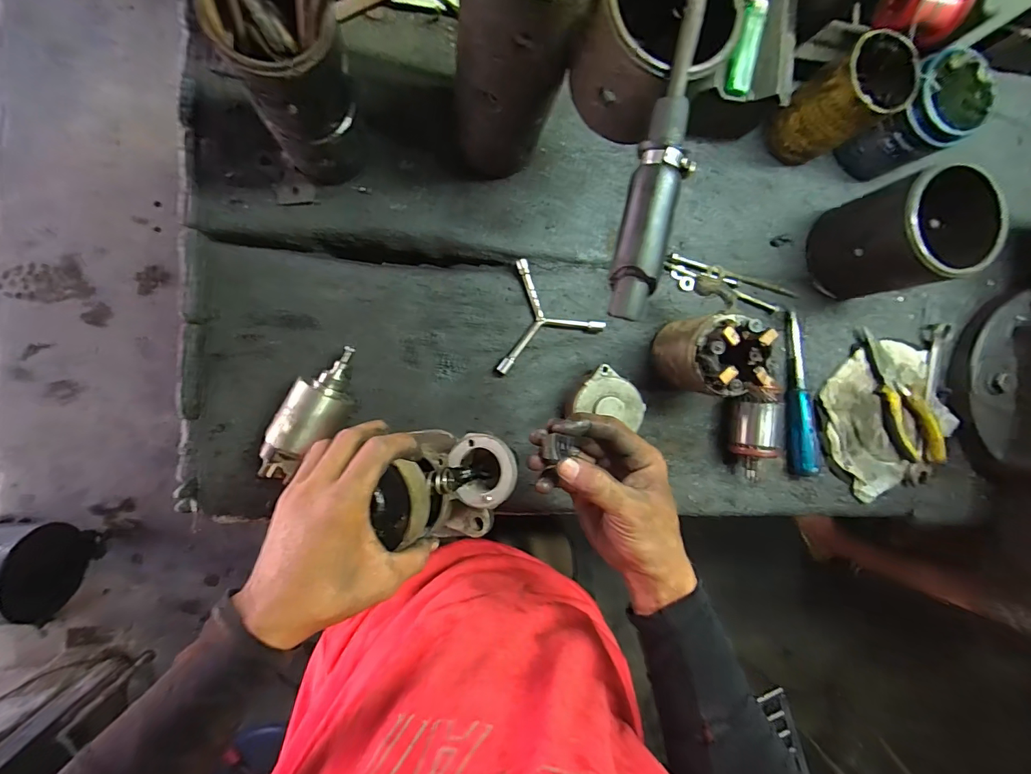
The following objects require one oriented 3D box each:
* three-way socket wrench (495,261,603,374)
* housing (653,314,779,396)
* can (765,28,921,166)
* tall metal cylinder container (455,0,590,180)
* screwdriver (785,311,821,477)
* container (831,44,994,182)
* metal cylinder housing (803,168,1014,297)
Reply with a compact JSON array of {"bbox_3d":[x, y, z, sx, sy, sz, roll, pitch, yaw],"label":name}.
[{"bbox_3d":[0.043,-0.068,0.485,0.106,0.018,0.120,10,90,-9],"label":"three-way socket wrench"},{"bbox_3d":[0.199,-0.030,0.449,0.073,0.105,0.073,0,91,-9],"label":"housing"},{"bbox_3d":[0.339,-0.297,0.464,0.075,0.111,0.072,0,91,-9],"label":"can"},{"bbox_3d":[0.001,-0.262,0.346,0.084,0.200,0.095,19,88,-8],"label":"tall metal cylinder container"},{"bbox_3d":[0.347,0.008,0.525,0.032,0.028,0.189,-1,91,-9],"label":"screwdriver"},{"bbox_3d":[0.436,-0.293,0.487,0.087,0.112,0.090,0,91,-9],"label":"container"},{"bbox_3d":[0.412,-0.160,0.479,0.110,0.127,0.106,-16,94,-8],"label":"metal cylinder housing"}]

